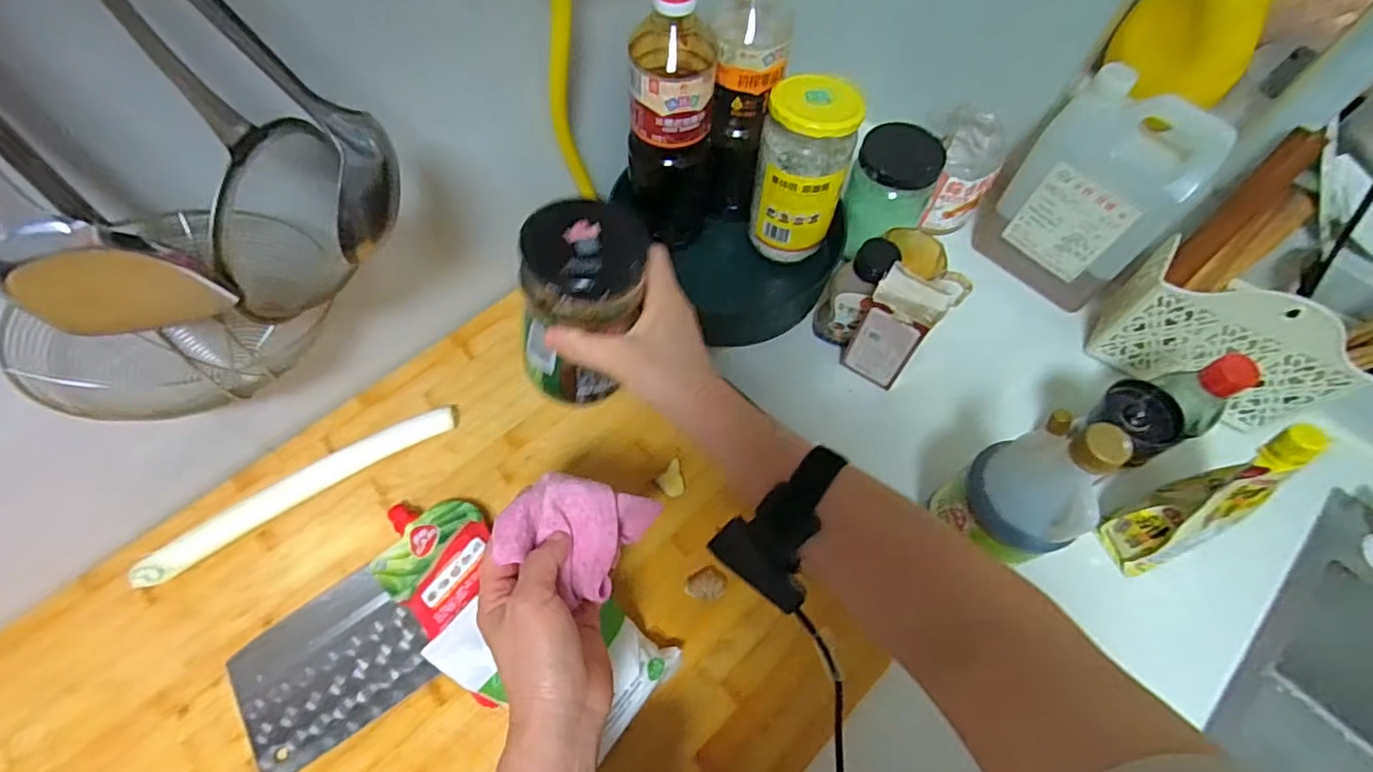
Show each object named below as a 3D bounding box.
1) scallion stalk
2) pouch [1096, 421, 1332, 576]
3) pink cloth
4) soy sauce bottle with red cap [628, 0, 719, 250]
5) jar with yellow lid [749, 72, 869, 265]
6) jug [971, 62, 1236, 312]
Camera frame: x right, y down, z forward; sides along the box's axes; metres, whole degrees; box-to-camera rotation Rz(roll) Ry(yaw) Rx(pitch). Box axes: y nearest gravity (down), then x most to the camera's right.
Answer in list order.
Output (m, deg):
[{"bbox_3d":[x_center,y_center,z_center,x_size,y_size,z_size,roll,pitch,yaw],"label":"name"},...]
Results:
[{"bbox_3d":[-0.335,0.084,0.535,0.267,0.018,0.038,-31,67,-15],"label":"scallion stalk"},{"bbox_3d":[0.423,0.099,0.493,0.069,0.188,0.050,-25,66,-14],"label":"pouch"},{"bbox_3d":[-0.074,0.093,0.402,0.078,0.050,0.080,24,65,12],"label":"pink cloth"},{"bbox_3d":[-0.010,-0.238,0.565,0.085,0.262,0.094,4,62,2],"label":"soy sauce bottle with red cap"},{"bbox_3d":[0.114,-0.207,0.599,0.084,0.169,0.081,1,62,-1],"label":"jar with yellow lid"},{"bbox_3d":[0.410,-0.189,0.620,0.063,0.210,0.158,-39,70,-20],"label":"jug"}]

